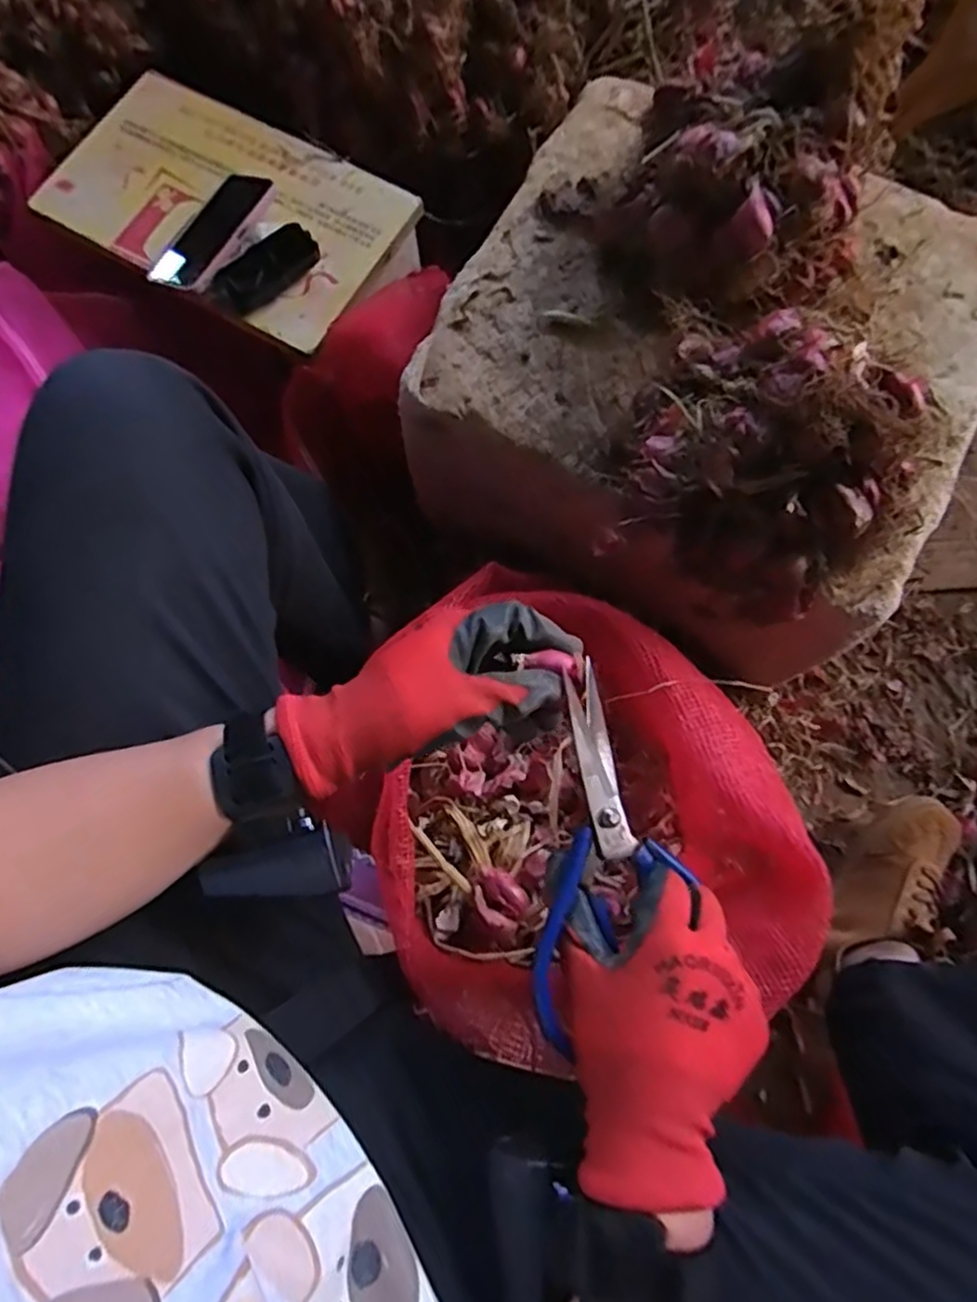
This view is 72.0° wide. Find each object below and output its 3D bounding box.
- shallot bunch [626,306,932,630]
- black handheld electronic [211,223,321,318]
[{"bbox_3d":[0.191,-0.134,0.469,0.151,0.145,0.197,-42,79,-10],"label":"shallot bunch"},{"bbox_3d":[-0.240,-0.408,0.722,0.116,0.032,0.045,-37,78,-9],"label":"black handheld electronic"}]

